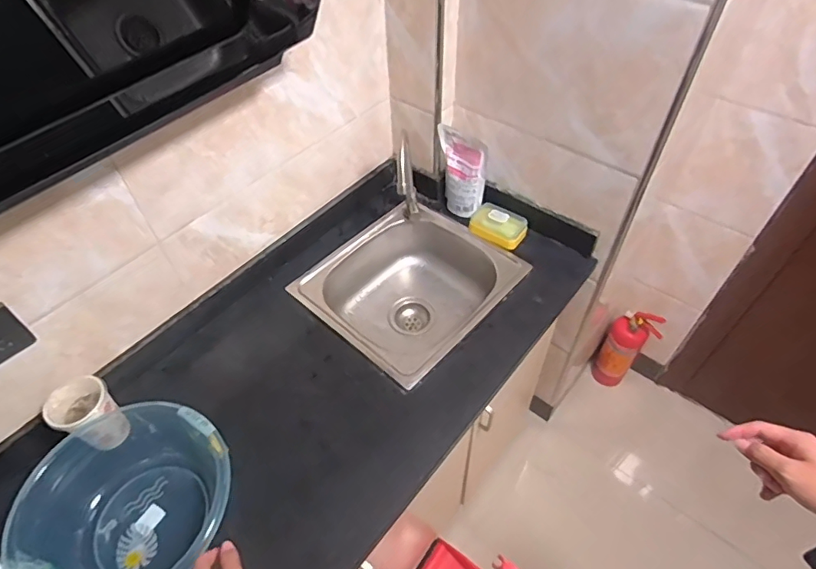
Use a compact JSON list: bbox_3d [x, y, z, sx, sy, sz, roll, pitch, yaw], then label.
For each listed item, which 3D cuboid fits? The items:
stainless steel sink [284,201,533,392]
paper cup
[{"bbox_3d":[0.005,0.040,1.135,0.372,0.182,0.403,34,58,27],"label":"stainless steel sink"},{"bbox_3d":[-0.516,0.214,0.809,0.079,0.111,0.087,27,55,23],"label":"paper cup"}]

